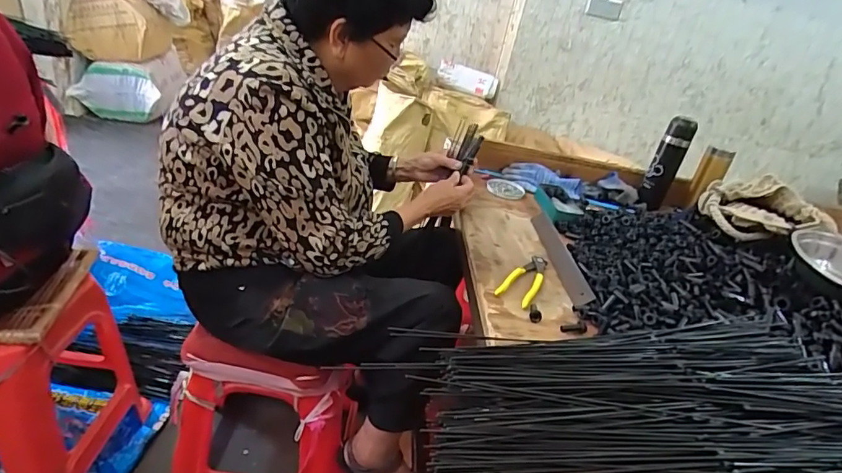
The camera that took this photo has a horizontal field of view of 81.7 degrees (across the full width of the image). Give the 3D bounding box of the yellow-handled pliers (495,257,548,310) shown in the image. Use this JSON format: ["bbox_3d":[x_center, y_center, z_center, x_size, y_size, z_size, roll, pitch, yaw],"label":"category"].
[{"bbox_3d":[0.177,0.069,0.824,0.053,0.008,0.162,23,31,20],"label":"yellow-handled pliers"}]

